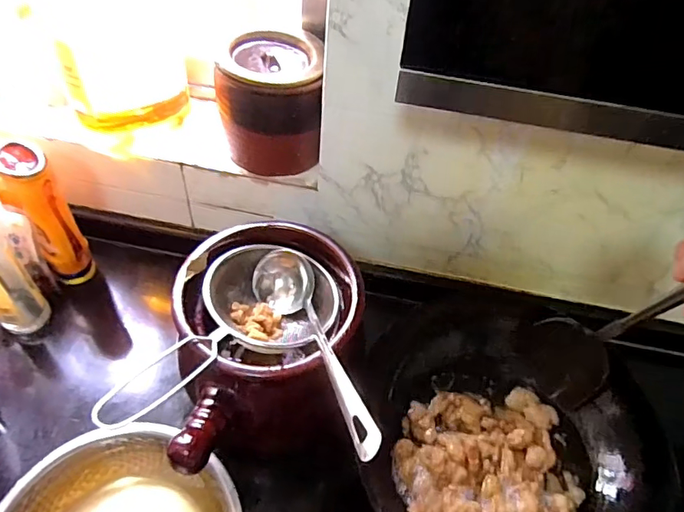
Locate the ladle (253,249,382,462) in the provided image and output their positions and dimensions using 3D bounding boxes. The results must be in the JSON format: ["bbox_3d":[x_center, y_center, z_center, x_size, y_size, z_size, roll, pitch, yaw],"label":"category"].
[{"bbox_3d":[-0.025,0.074,0.458,0.062,0.064,0.282,-12,26,-16],"label":"ladle"}]

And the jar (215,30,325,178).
[{"bbox_3d":[-0.085,-0.189,0.639,0.122,0.129,0.124,3,50,-4],"label":"jar"}]

